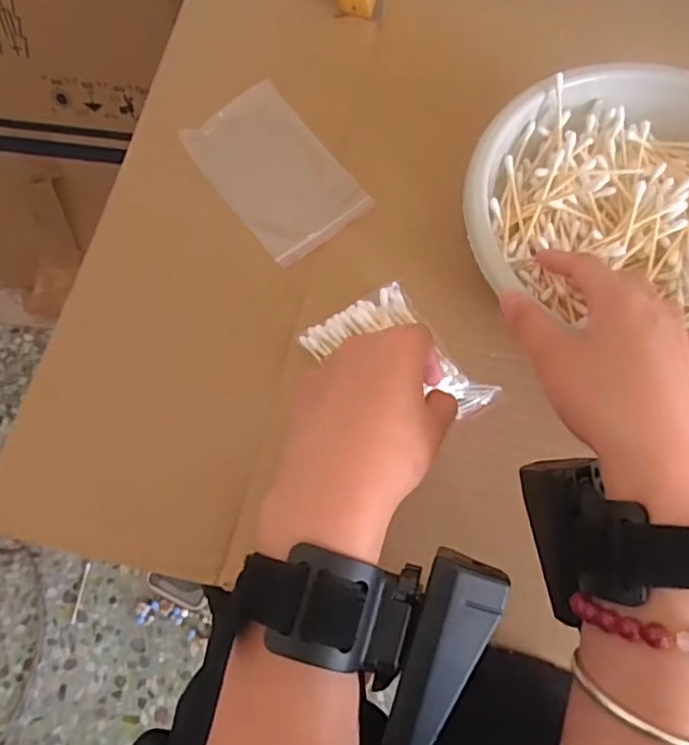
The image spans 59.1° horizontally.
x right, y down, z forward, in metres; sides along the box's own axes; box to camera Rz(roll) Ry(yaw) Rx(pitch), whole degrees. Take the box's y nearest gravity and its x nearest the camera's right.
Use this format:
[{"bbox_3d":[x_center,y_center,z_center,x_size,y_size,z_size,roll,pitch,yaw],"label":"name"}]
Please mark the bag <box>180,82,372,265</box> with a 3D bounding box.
[{"bbox_3d":[-0.047,-0.138,0.415,0.076,0.004,0.123,-35,78,-11],"label":"bag"}]

